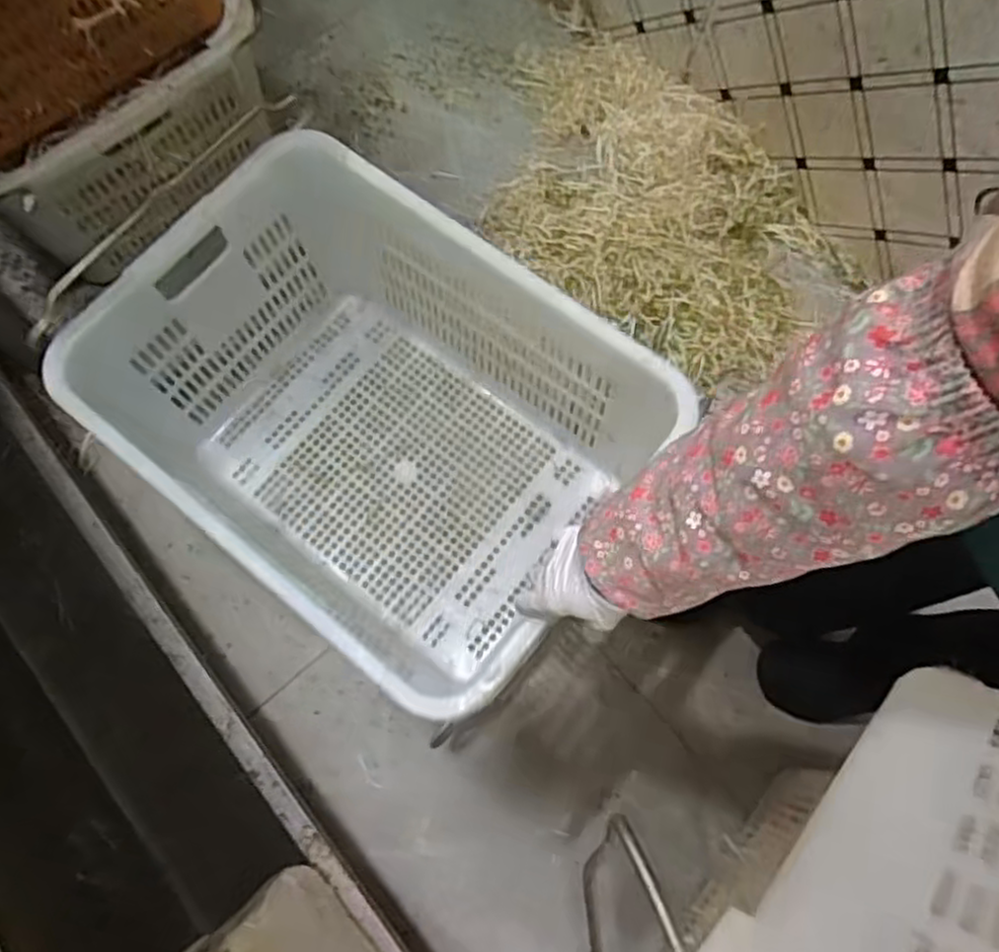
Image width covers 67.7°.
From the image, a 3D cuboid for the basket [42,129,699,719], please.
[{"bbox_3d":[-0.152,-0.056,0.914,0.564,0.327,0.421,37,77,8],"label":"basket"}]

